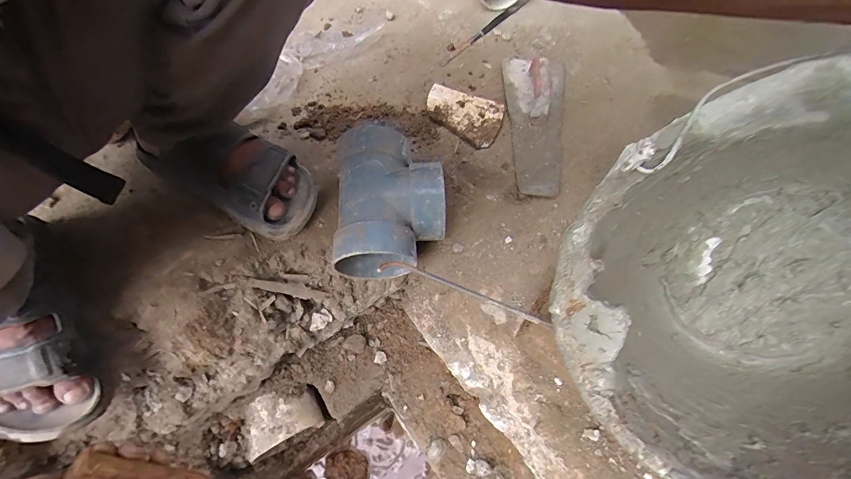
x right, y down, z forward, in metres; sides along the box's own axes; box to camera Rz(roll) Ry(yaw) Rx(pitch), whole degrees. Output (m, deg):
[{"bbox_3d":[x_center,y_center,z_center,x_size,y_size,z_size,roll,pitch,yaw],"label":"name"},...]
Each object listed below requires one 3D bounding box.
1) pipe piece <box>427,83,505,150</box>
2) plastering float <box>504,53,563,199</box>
[{"bbox_3d":[0.056,-0.191,0.570,0.125,0.017,0.086,23,63,10],"label":"pipe piece"},{"bbox_3d":[0.177,-0.205,0.559,0.100,0.051,0.316,4,61,1],"label":"plastering float"}]

